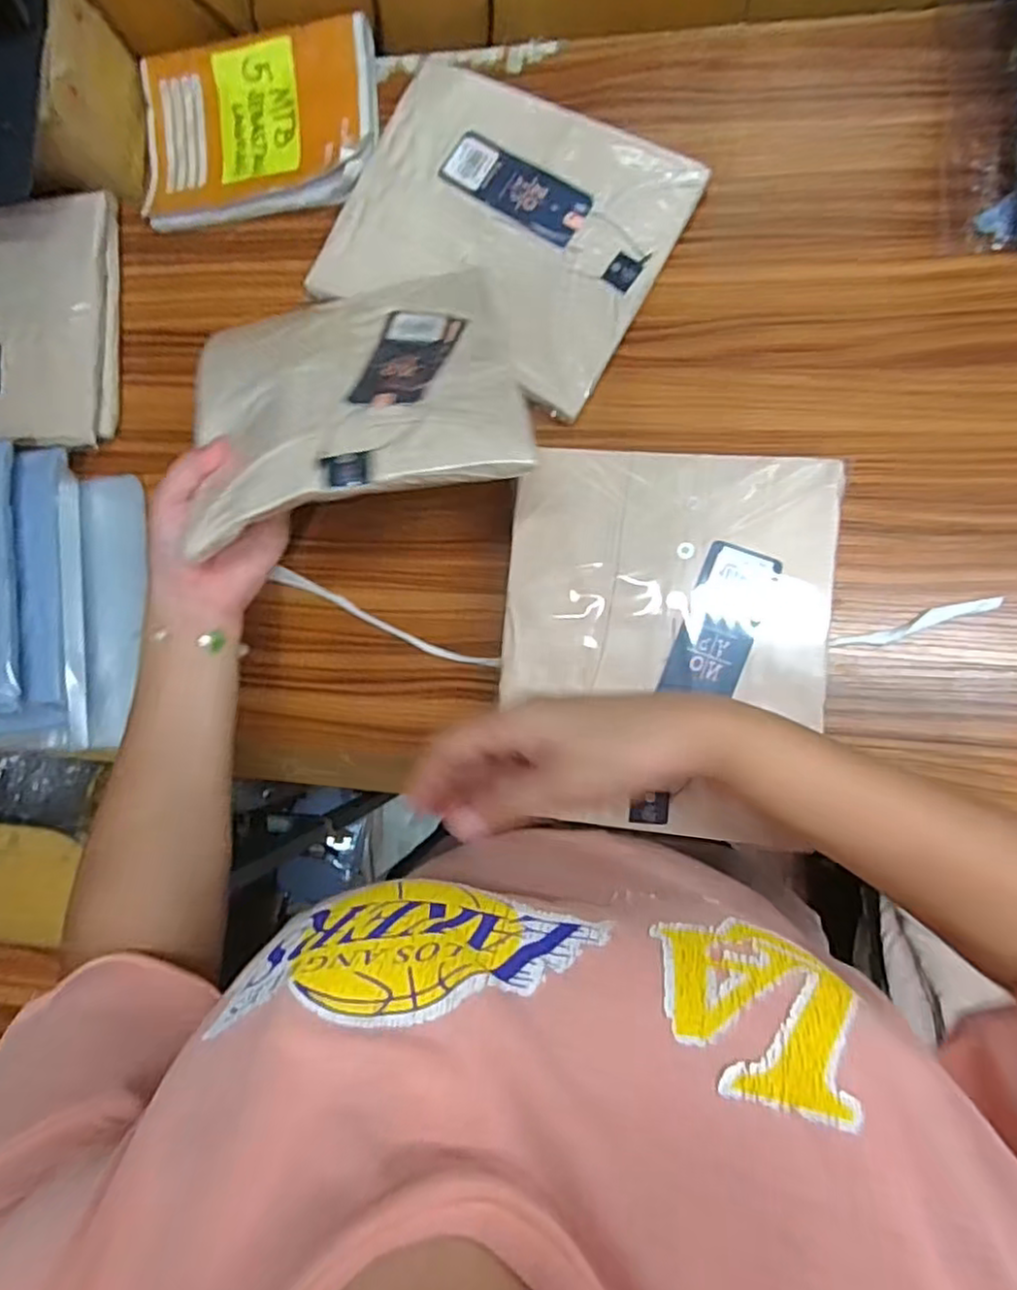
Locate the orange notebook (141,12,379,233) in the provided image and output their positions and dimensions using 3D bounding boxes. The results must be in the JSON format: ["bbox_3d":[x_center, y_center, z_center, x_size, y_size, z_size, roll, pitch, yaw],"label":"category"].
[{"bbox_3d":[-0.212,-0.435,0.567,0.205,0.023,0.141,-3,87,9],"label":"orange notebook"}]

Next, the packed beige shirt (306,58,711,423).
[{"bbox_3d":[-0.008,-0.317,0.523,0.248,0.019,0.203,29,92,10],"label":"packed beige shirt"}]

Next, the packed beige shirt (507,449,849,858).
[{"bbox_3d":[0.098,-0.001,0.438,0.202,0.017,0.244,4,88,10],"label":"packed beige shirt"}]

